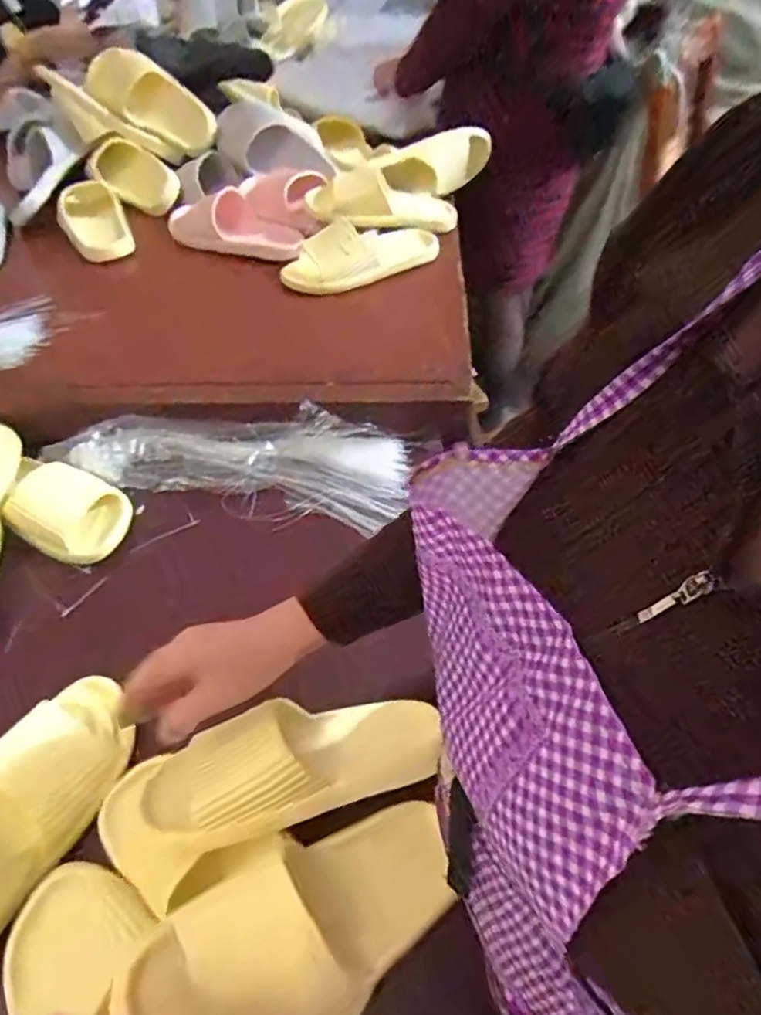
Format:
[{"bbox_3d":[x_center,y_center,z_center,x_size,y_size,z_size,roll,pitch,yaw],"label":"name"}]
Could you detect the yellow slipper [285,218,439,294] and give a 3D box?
[{"bbox_3d":[-0.031,-0.401,0.947,0.256,0.059,0.084,-21,52,-14],"label":"yellow slipper"}]

